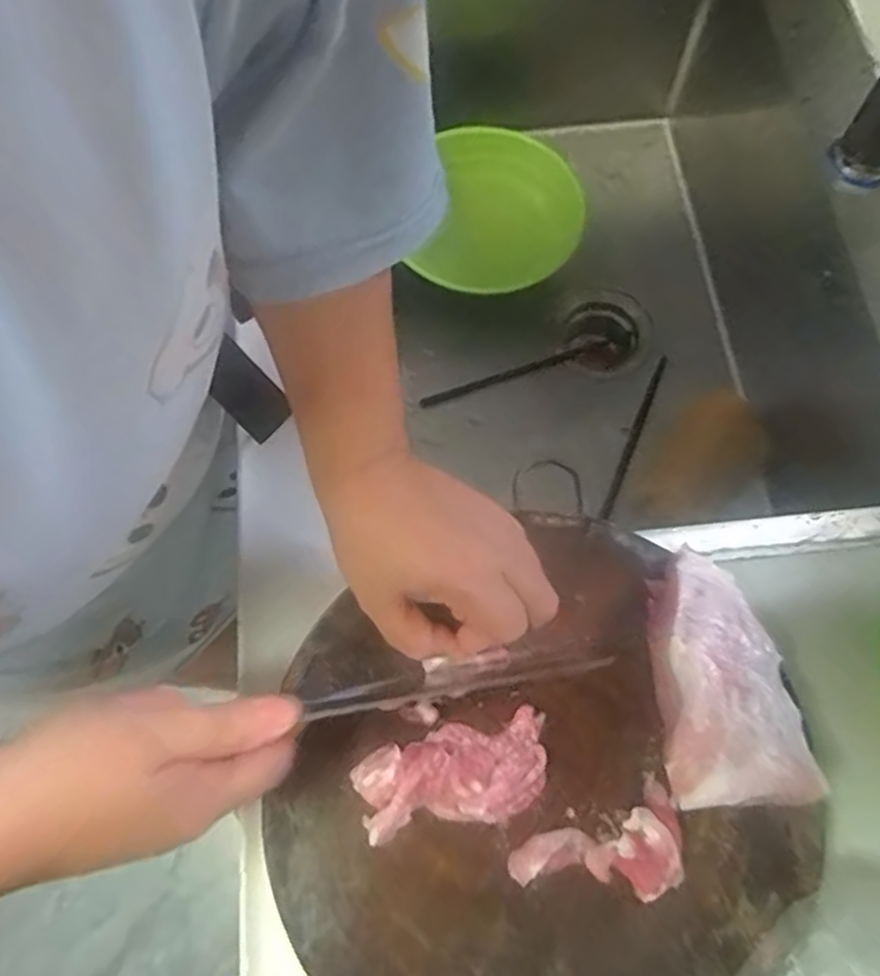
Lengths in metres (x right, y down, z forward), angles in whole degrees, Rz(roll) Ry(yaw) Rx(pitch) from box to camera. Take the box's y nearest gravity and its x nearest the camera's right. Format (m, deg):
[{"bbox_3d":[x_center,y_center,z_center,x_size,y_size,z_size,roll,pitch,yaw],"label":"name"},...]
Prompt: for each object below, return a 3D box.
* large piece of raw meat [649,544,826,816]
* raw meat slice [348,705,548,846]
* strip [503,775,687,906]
[{"bbox_3d":[0.142,0.094,0.379,0.067,0.044,0.124,-5,71,-1],"label":"large piece of raw meat"},{"bbox_3d":[0.007,0.147,0.373,0.098,0.024,0.047,-13,71,-3],"label":"raw meat slice"},{"bbox_3d":[0.081,0.184,0.361,0.085,0.018,0.045,-24,72,-7],"label":"strip"}]

